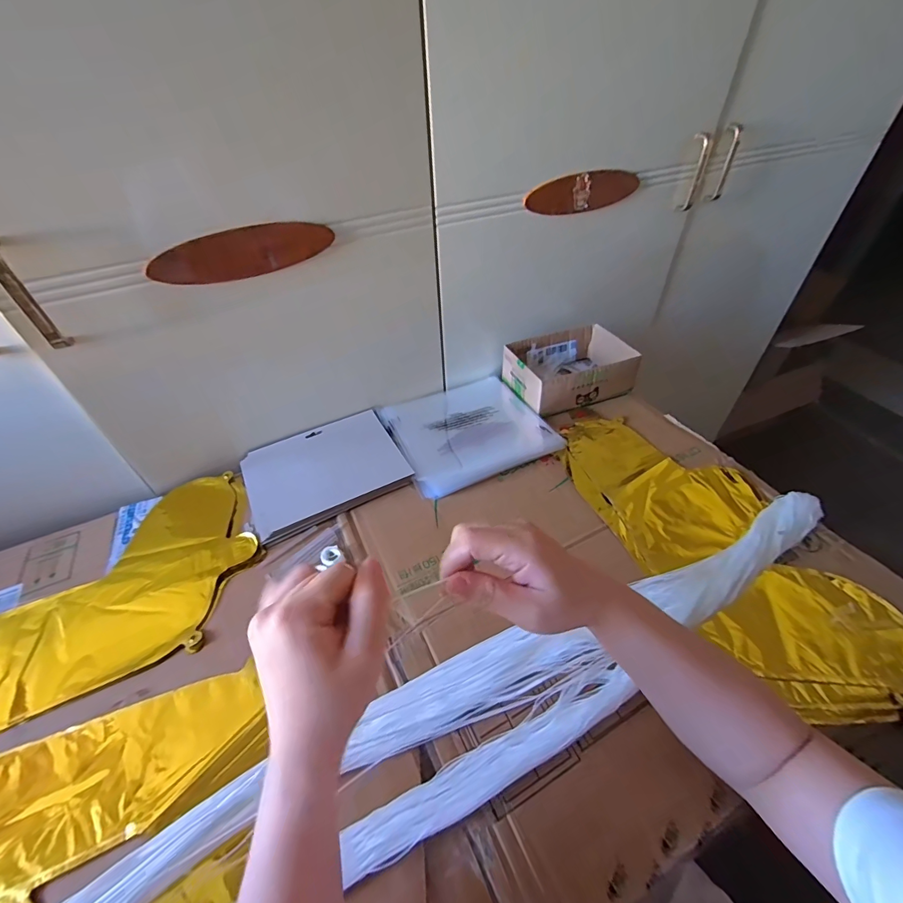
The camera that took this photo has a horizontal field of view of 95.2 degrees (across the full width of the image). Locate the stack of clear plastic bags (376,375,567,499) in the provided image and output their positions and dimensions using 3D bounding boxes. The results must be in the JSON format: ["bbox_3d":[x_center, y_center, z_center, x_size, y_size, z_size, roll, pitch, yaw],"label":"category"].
[{"bbox_3d":[0.021,-0.043,0.632,0.222,0.019,0.219,-19,47,-16],"label":"stack of clear plastic bags"}]

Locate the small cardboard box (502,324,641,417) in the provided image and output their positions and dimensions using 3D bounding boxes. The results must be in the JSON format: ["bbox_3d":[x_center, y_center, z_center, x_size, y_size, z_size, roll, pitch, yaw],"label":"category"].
[{"bbox_3d":[0.194,-0.137,0.681,0.191,0.066,0.145,-14,45,-11],"label":"small cardboard box"}]

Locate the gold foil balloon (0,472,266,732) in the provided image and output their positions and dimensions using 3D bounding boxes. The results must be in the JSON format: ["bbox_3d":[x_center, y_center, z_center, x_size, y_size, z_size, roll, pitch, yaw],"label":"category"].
[{"bbox_3d":[-0.425,0.175,0.446,0.410,0.017,0.230,-25,48,-21],"label":"gold foil balloon"}]

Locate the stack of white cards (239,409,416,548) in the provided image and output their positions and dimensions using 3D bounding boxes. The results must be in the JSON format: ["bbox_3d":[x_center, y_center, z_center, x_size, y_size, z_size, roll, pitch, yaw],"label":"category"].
[{"bbox_3d":[-0.177,0.022,0.576,0.204,0.012,0.164,-24,48,-20],"label":"stack of white cards"}]

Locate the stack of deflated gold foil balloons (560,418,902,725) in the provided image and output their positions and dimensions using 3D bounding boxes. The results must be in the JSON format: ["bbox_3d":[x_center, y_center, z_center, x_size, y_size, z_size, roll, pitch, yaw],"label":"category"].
[{"bbox_3d":[0.299,0.094,0.496,0.220,0.038,0.430,-18,46,-15],"label":"stack of deflated gold foil balloons"}]

